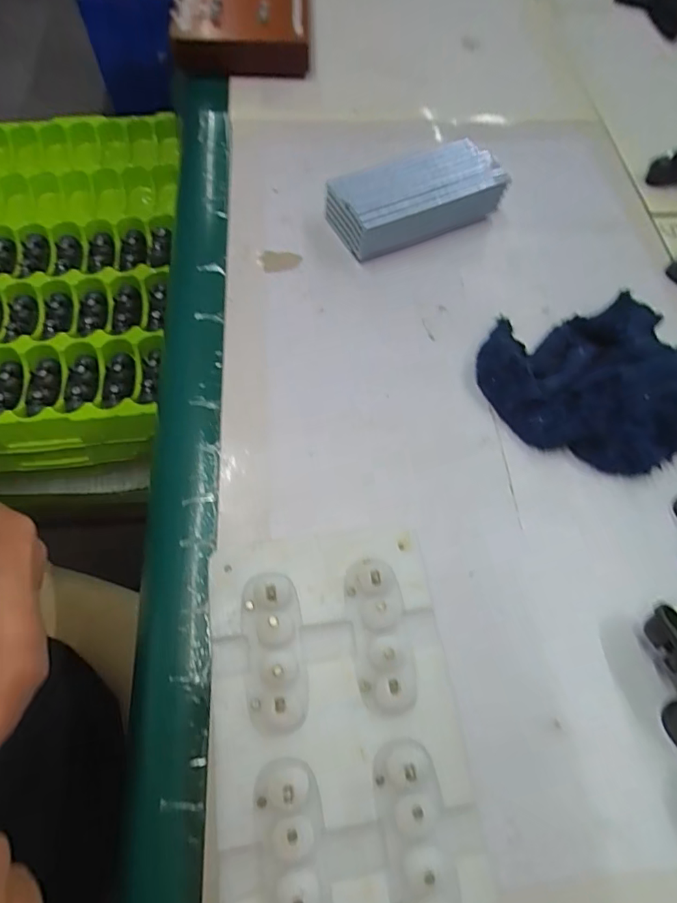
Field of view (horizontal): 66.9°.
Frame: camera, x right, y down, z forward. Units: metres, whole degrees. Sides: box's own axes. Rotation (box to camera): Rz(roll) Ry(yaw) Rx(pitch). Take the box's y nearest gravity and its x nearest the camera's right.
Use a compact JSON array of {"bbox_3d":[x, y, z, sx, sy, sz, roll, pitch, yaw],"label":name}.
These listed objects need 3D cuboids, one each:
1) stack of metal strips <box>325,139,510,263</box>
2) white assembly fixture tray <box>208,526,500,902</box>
[{"bbox_3d":[0.055,-0.178,0.357,0.118,0.035,0.049,-22,66,-13],"label":"stack of metal strips"},{"bbox_3d":[0.010,0.180,0.177,0.098,0.028,0.305,-7,63,-6],"label":"white assembly fixture tray"}]

